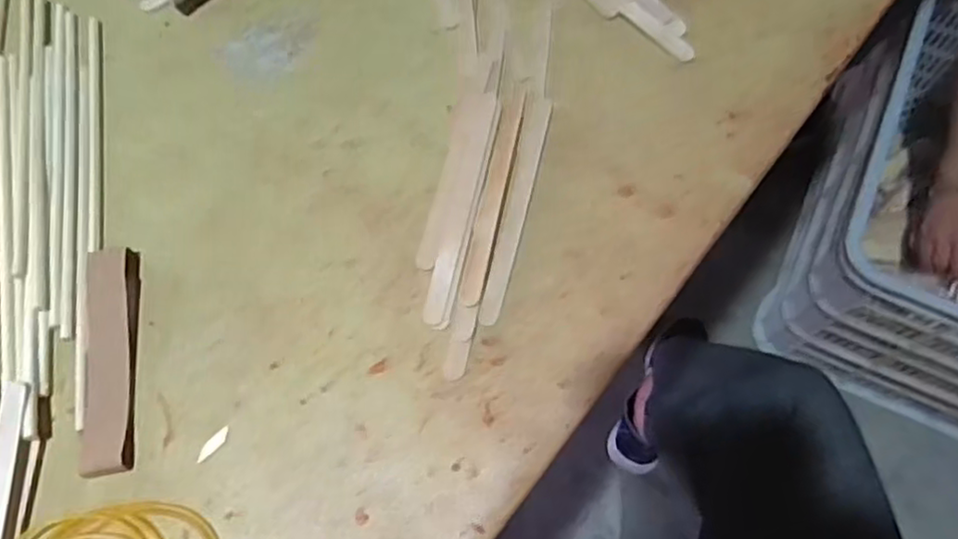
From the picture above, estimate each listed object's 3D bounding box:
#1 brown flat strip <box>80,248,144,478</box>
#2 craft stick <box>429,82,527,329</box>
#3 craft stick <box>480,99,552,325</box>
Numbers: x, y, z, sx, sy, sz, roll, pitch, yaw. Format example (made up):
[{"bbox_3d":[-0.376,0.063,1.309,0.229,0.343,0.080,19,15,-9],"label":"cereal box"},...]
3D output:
[{"bbox_3d":[-0.163,0.038,0.305,0.022,0.008,0.101,-10,66,-3],"label":"brown flat strip"},{"bbox_3d":[0.008,-0.039,0.330,0.011,0.004,0.119,9,67,5],"label":"craft stick"},{"bbox_3d":[0.019,-0.032,0.326,0.010,0.004,0.122,12,67,6],"label":"craft stick"}]

